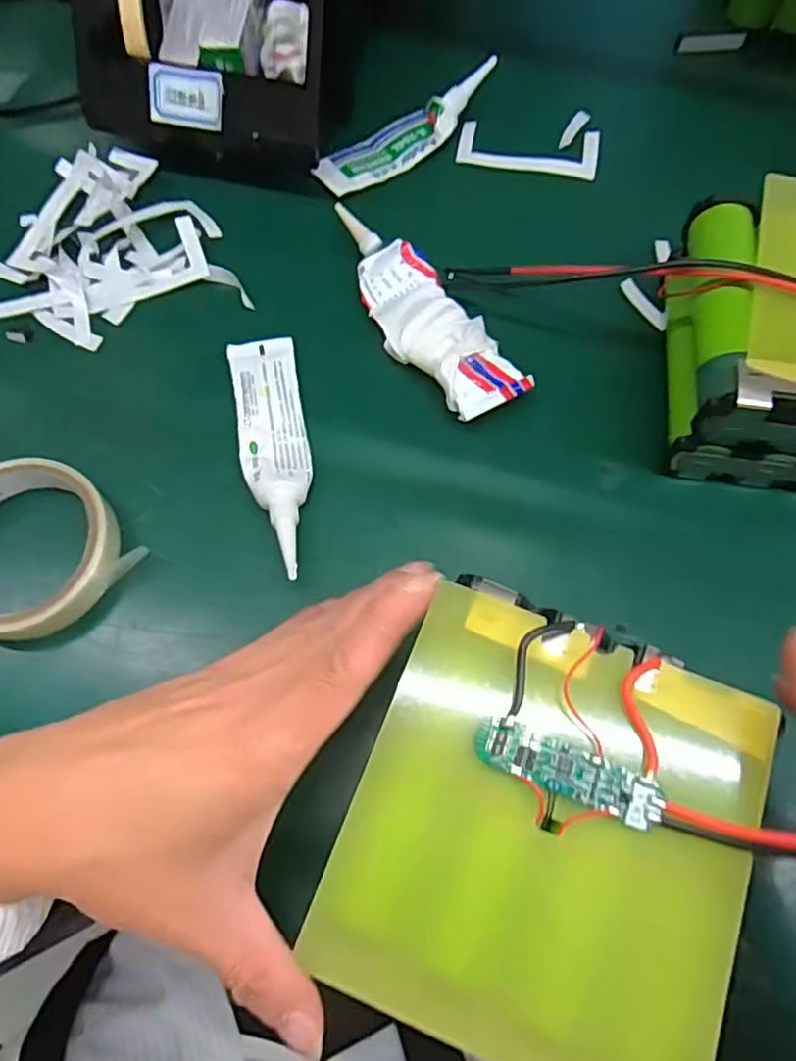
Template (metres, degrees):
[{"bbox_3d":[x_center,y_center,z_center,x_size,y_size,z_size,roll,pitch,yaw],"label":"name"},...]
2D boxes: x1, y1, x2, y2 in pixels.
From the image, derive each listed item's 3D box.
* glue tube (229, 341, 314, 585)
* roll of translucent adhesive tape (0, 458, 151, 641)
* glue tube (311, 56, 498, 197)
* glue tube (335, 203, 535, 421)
[{"bbox_3d":[-0.068,-0.046,0.352,0.037,0.017,0.150,-10,69,-4],"label":"glue tube"},{"bbox_3d":[-0.192,0.010,0.329,0.091,0.023,0.089,0,69,0],"label":"roll of translucent adhesive tape"},{"bbox_3d":[0.005,-0.284,0.446,0.144,0.029,0.038,-36,73,-13],"label":"glue tube"},{"bbox_3d":[0.012,-0.130,0.388,0.053,0.024,0.157,-31,72,-11],"label":"glue tube"}]

